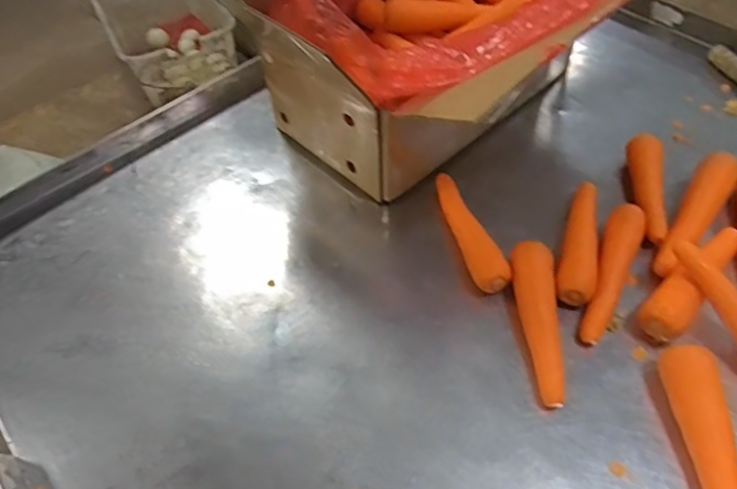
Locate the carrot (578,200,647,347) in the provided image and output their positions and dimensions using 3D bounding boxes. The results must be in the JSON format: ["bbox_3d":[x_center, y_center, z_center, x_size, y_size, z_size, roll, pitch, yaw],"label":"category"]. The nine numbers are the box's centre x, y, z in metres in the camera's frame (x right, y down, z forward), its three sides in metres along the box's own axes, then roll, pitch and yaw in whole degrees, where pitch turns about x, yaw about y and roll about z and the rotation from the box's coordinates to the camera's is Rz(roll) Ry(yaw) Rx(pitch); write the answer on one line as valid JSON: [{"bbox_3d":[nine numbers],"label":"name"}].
[{"bbox_3d":[0.275,0.031,0.646,0.044,0.039,0.182,22,57,21],"label":"carrot"}]

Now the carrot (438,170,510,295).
[{"bbox_3d":[0.122,-0.017,0.701,0.042,0.039,0.181,-15,52,-6],"label":"carrot"}]

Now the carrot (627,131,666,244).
[{"bbox_3d":[0.351,-0.074,0.716,0.039,0.034,0.155,9,53,12],"label":"carrot"}]

